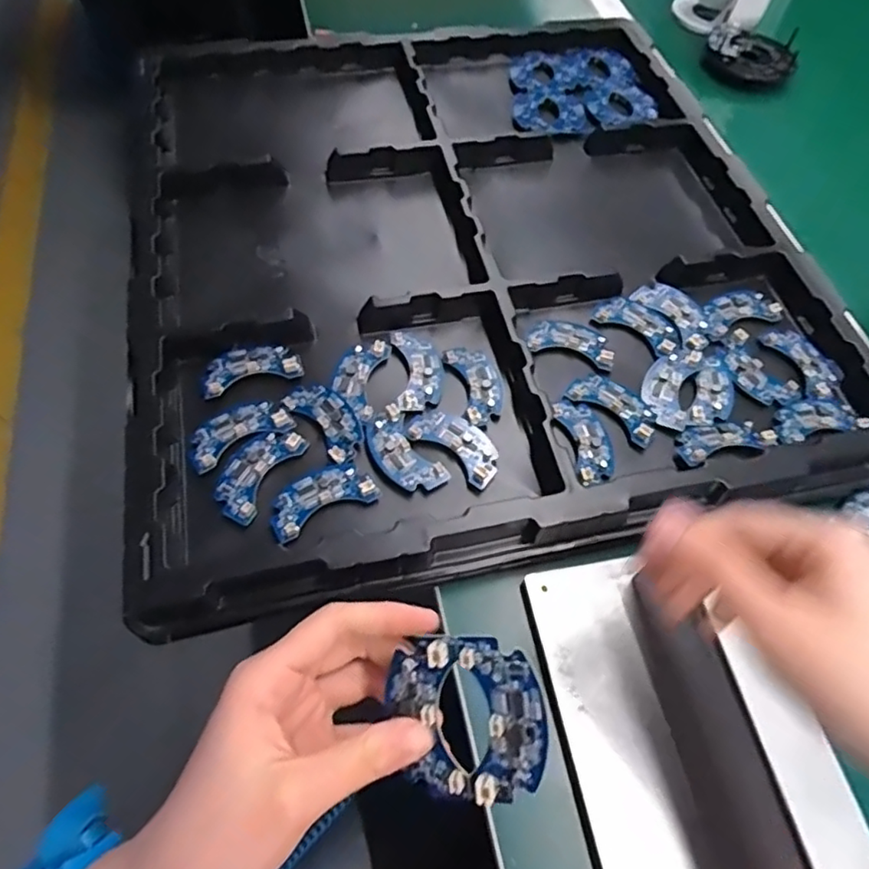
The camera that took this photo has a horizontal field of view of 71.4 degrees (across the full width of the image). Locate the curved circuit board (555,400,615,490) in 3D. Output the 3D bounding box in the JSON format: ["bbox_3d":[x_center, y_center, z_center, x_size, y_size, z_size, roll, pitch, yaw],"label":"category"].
[{"bbox_3d":[0.099,0.004,0.392,0.030,0.004,0.063,-10,63,-9],"label":"curved circuit board"}]

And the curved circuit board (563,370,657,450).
[{"bbox_3d":[0.123,-0.021,0.407,0.062,0.007,0.034,40,66,17],"label":"curved circuit board"}]

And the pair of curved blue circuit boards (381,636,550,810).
[{"bbox_3d":[0.013,0.114,0.241,0.061,0.007,0.062,-14,84,17],"label":"pair of curved blue circuit boards"}]

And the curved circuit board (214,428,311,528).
[{"bbox_3d":[-0.110,0.022,0.371,0.035,0.009,0.064,26,63,10],"label":"curved circuit board"}]

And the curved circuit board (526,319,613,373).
[{"bbox_3d":[0.100,-0.069,0.437,0.061,0.006,0.034,16,62,5],"label":"curved circuit board"}]

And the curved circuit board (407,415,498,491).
[{"bbox_3d":[0.016,0.005,0.387,0.061,0.004,0.034,37,65,15],"label":"curved circuit board"}]

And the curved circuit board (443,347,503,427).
[{"bbox_3d":[0.029,-0.036,0.412,0.031,0.007,0.060,-11,63,-10],"label":"curved circuit board"}]

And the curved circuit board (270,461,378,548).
[{"bbox_3d":[-0.069,0.037,0.364,0.063,0.008,0.035,-26,66,-17],"label":"curved circuit board"}]

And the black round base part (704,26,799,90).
[{"bbox_3d":[0.362,-0.437,0.694,0.098,0.033,0.080,21,62,8],"label":"black round base part"}]

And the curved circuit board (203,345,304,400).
[{"bbox_3d":[-0.124,-0.047,0.410,0.065,0.007,0.032,-15,63,-12],"label":"curved circuit board"}]

